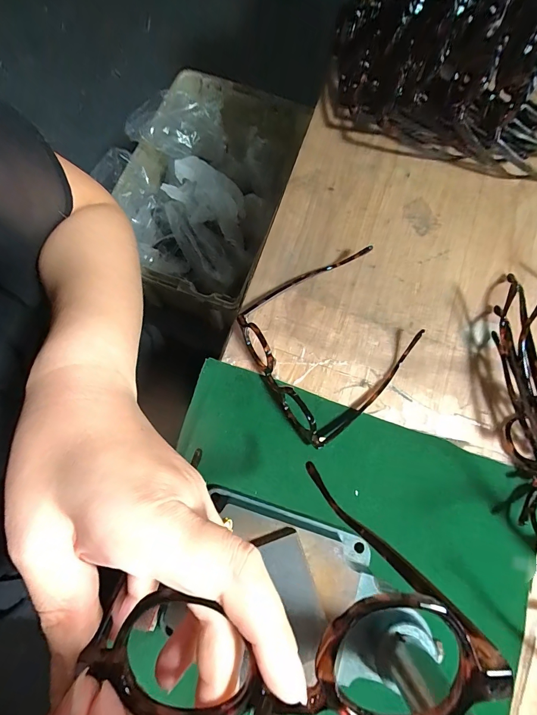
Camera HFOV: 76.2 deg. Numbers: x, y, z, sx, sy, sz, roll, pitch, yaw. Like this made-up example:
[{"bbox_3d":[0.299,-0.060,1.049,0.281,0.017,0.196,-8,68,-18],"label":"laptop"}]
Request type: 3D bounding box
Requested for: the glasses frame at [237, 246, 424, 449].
[{"bbox_3d":[0.060,-0.019,0.314,0.149,0.039,0.147,-32,80,-8],"label":"glasses frame"}]

